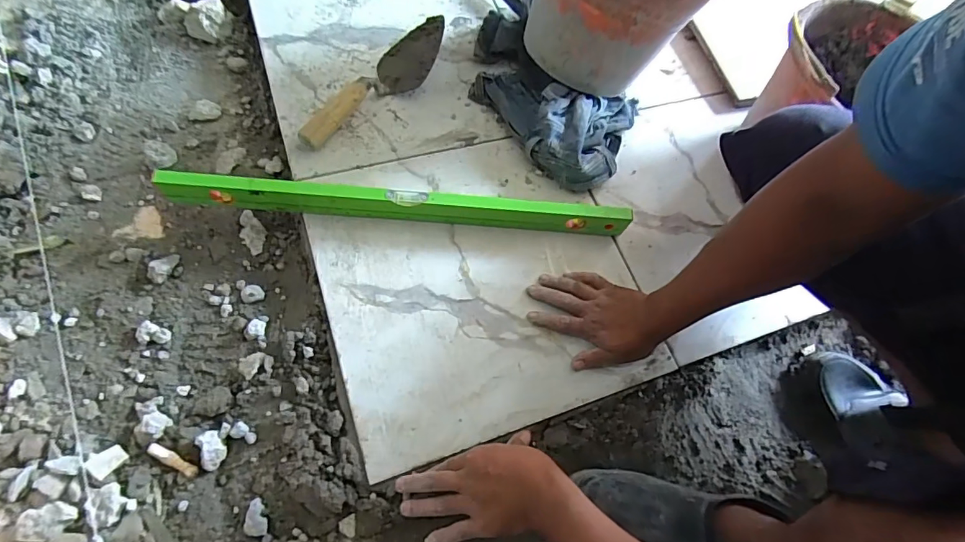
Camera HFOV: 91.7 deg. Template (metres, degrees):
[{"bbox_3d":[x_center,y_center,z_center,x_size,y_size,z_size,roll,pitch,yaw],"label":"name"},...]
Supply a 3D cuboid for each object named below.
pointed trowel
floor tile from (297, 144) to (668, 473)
[{"bbox_3d":[-0.147,-0.270,0.683,0.085,0.051,0.280,30,65,6],"label":"pointed trowel"},{"bbox_3d":[-0.005,-0.001,0.618,0.389,0.011,0.400,-15,69,-15],"label":"floor tile"}]

